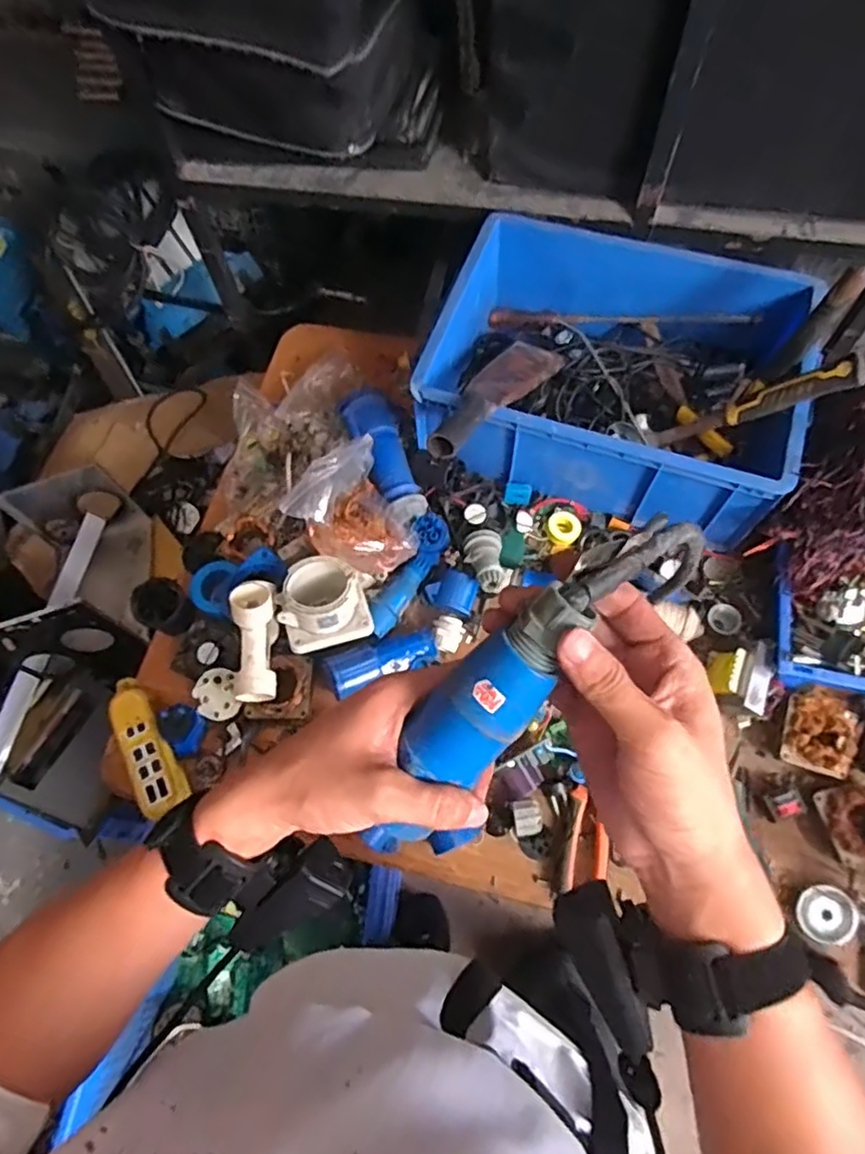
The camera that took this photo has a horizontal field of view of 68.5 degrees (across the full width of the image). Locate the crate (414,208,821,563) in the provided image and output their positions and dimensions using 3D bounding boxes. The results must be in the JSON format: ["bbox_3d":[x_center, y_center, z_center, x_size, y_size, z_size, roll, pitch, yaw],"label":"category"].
[{"bbox_3d":[0.258,-0.298,0.917,0.476,0.168,0.390,17,68,9],"label":"crate"}]

